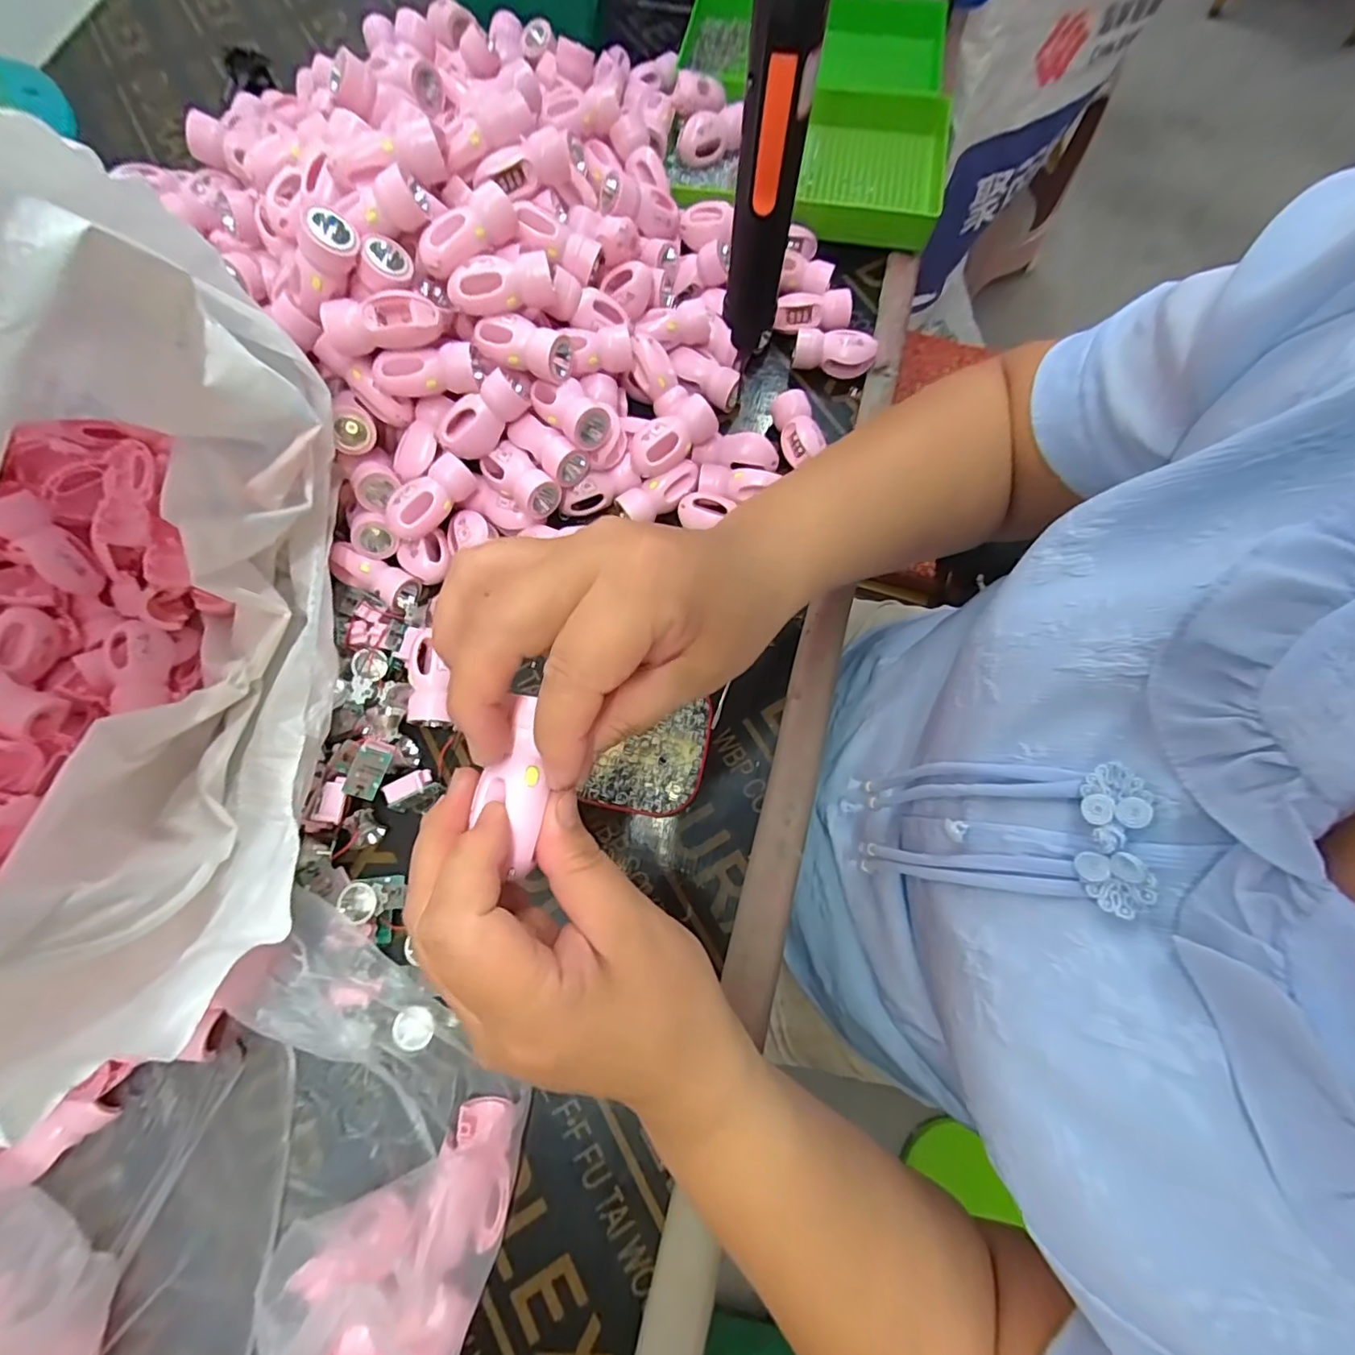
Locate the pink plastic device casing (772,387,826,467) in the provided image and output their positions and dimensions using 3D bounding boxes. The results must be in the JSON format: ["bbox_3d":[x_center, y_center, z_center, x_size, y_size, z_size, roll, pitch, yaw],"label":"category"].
[{"bbox_3d":[0.095,-0.195,0.458,0.029,0.030,0.058,-12,74,-5],"label":"pink plastic device casing"}]

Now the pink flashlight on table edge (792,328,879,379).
[{"bbox_3d":[0.130,-0.270,0.475,0.066,0.033,0.028,12,73,3],"label":"pink flashlight on table edge"}]

